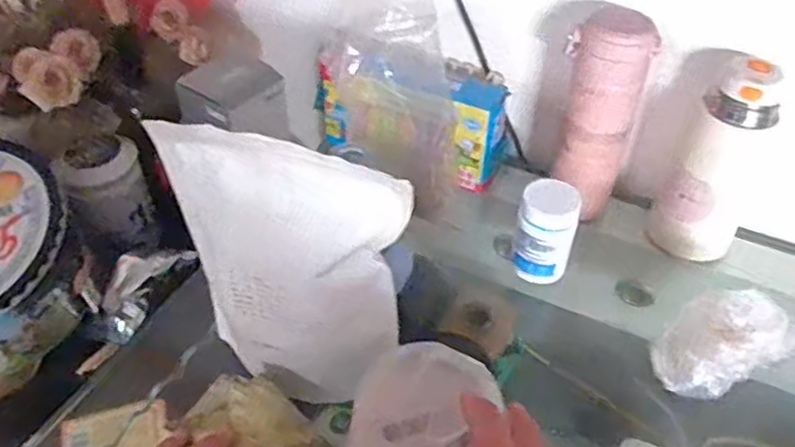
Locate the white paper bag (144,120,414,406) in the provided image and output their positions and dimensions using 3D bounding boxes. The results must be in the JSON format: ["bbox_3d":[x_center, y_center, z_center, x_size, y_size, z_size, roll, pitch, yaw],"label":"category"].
[{"bbox_3d":[-0.079,0.043,0.478,0.163,0.217,0.037,14,44,13],"label":"white paper bag"}]

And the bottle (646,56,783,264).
[{"bbox_3d":[0.292,-0.053,0.627,0.076,0.186,0.070,25,48,23],"label":"bottle"}]

